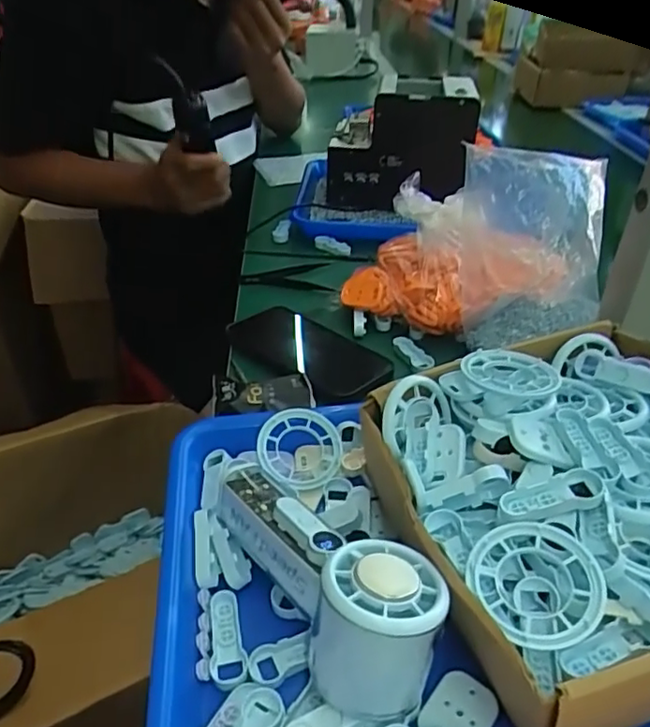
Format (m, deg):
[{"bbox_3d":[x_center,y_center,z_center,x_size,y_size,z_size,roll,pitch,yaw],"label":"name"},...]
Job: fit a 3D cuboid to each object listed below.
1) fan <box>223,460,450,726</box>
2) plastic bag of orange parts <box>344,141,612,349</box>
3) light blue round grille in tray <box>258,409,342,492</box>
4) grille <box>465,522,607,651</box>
[{"bbox_3d":[0.000,0.101,0.308,0.064,0.068,0.164,-20,41,-26],"label":"fan"},{"bbox_3d":[0.135,-0.109,0.516,0.208,0.157,0.103,14,38,17],"label":"plastic bag of orange parts"},{"bbox_3d":[-0.018,0.059,0.409,0.056,0.011,0.056,4,67,-9],"label":"light blue round grille in tray"},{"bbox_3d":[0.094,0.100,0.267,0.055,0.017,0.055,-6,45,6],"label":"grille"}]

